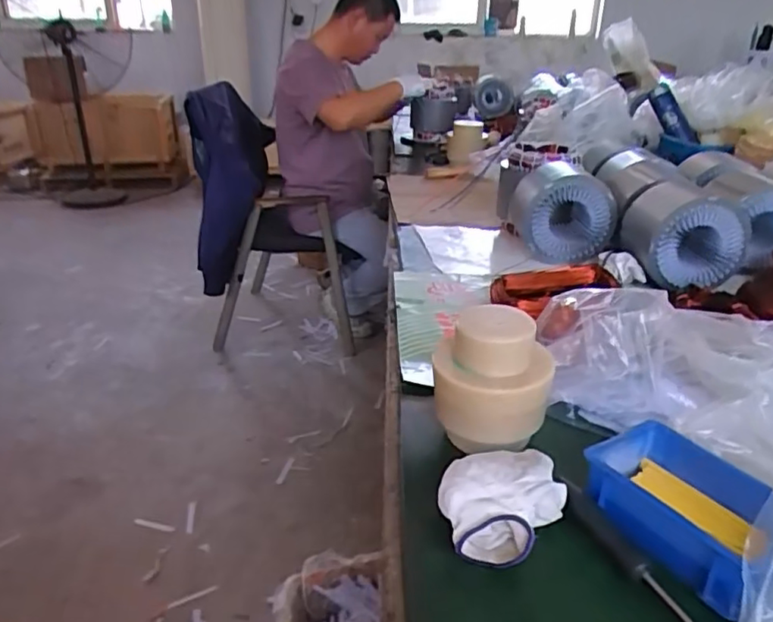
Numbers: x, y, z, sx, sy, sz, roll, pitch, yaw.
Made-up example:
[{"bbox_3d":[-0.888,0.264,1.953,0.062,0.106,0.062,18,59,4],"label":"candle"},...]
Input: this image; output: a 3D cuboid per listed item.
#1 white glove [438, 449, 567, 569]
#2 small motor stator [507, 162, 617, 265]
[{"bbox_3d":[0.094,0.159,0.497,0.099,0.052,0.104,7,26,12],"label":"white glove"},{"bbox_3d":[0.318,-0.189,1.118,0.144,0.142,0.177,-2,26,-5],"label":"small motor stator"}]

